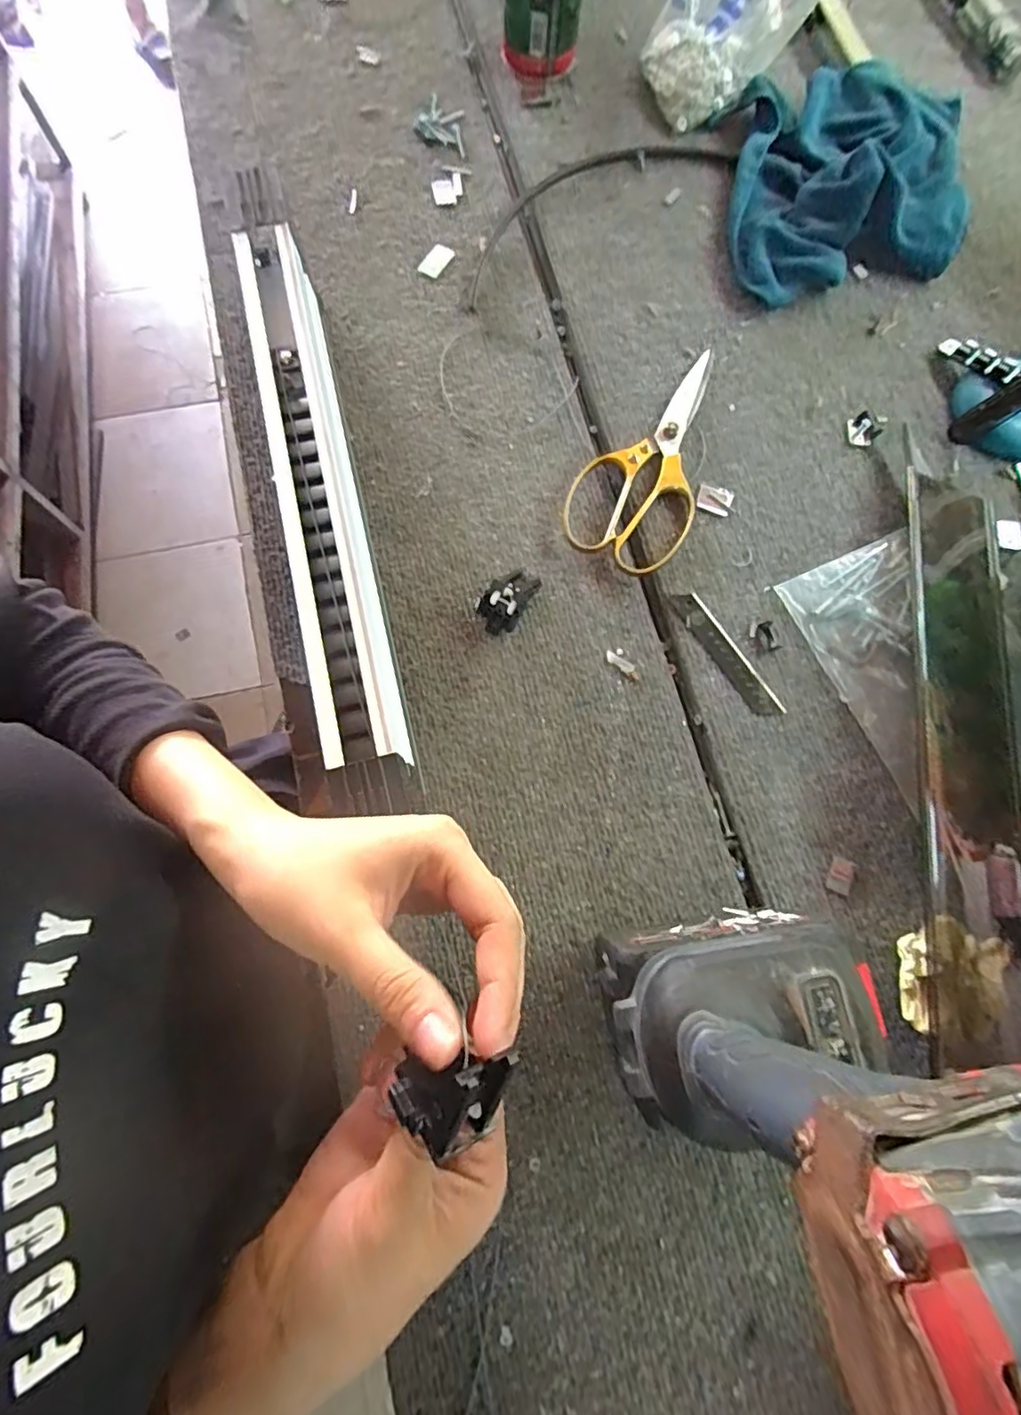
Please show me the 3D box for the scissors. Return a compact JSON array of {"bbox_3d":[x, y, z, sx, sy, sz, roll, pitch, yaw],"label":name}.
[{"bbox_3d":[0.109,-0.183,0.436,0.086,0.011,0.185,29,77,6],"label":"scissors"}]

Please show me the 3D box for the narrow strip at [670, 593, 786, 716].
[{"bbox_3d":[0.145,-0.036,0.405,0.020,0.004,0.102,-34,79,-9],"label":"narrow strip"}]

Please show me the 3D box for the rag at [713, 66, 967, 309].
[{"bbox_3d":[0.277,-0.437,0.481,0.199,0.059,0.216,-1,76,-1],"label":"rag"}]

